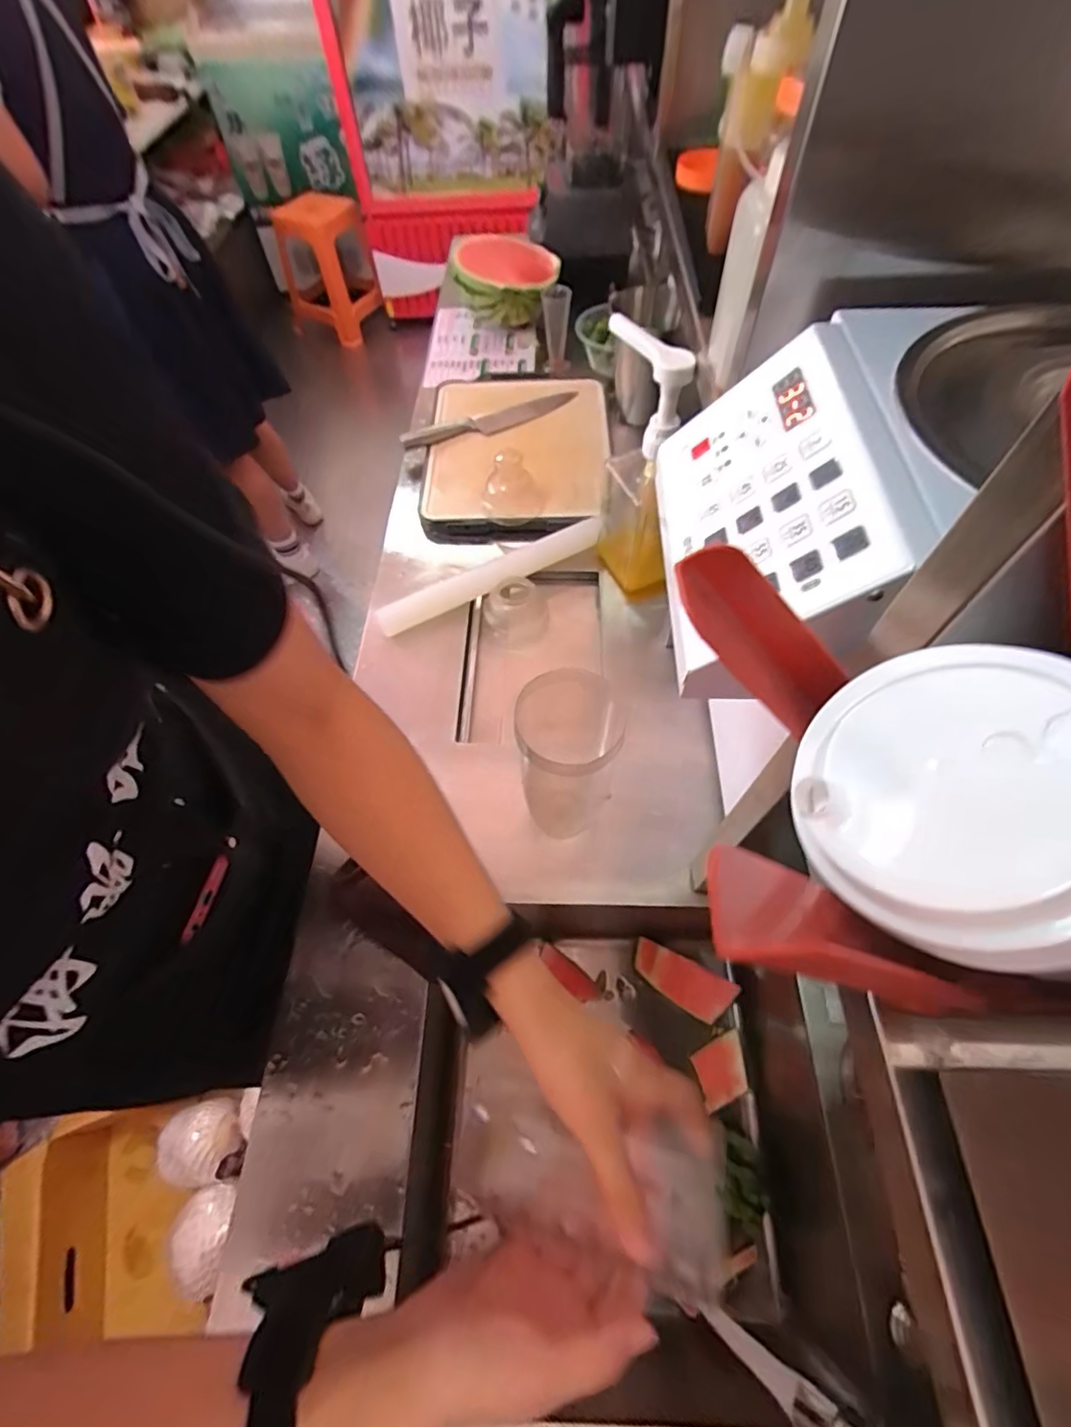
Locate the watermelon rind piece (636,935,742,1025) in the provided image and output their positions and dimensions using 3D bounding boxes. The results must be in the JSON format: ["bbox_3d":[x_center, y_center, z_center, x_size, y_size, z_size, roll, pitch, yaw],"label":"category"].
[{"bbox_3d":[0.173,0.318,0.665,0.116,0.020,0.051,27,65,17],"label":"watermelon rind piece"}]

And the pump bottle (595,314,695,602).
[{"bbox_3d":[0.122,-0.286,0.672,0.145,0.271,0.078,40,70,22],"label":"pump bottle"}]

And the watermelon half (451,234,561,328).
[{"bbox_3d":[-0.056,-0.802,1.067,0.188,0.129,0.192,2,61,5],"label":"watermelon half"}]

